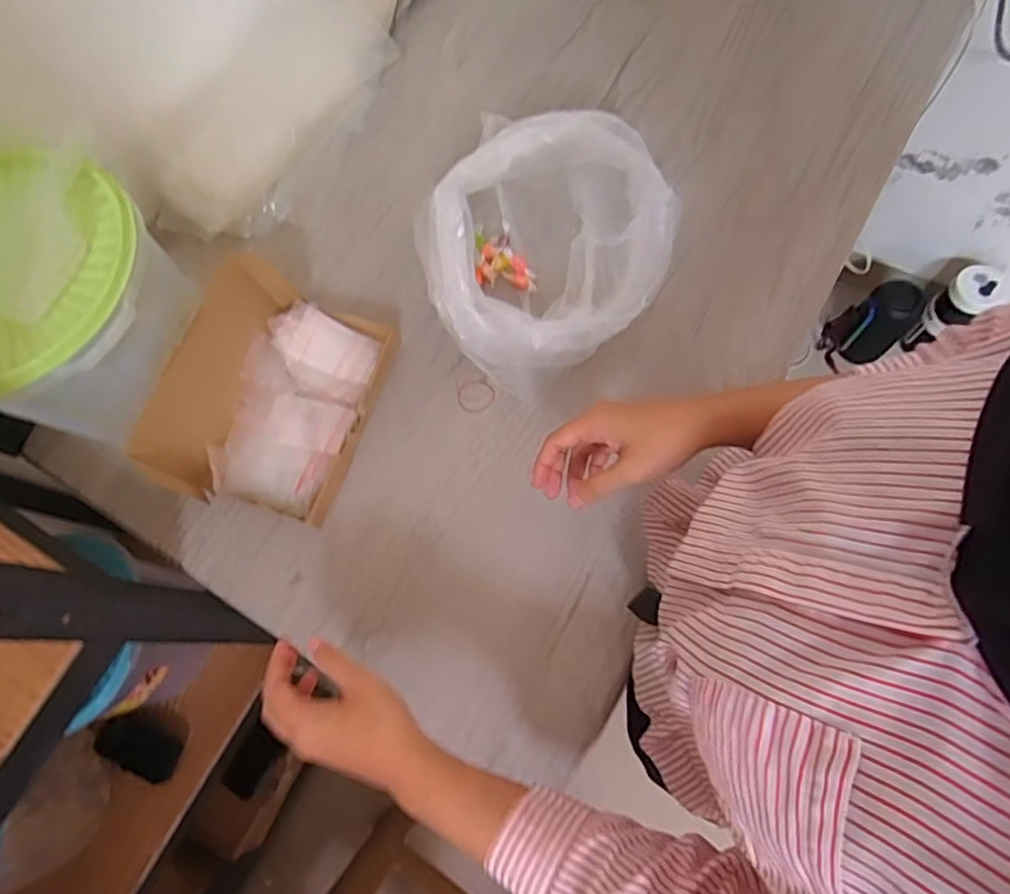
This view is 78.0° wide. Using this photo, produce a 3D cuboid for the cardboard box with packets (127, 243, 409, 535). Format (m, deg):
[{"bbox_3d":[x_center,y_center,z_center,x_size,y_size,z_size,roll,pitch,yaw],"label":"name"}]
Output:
[{"bbox_3d":[-0.221,-0.051,0.576,0.186,0.067,0.221,18,76,12],"label":"cardboard box with packets"}]

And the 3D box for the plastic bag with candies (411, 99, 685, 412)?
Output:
[{"bbox_3d":[0.042,-0.177,0.554,0.195,0.145,0.226,14,75,11],"label":"plastic bag with candies"}]

